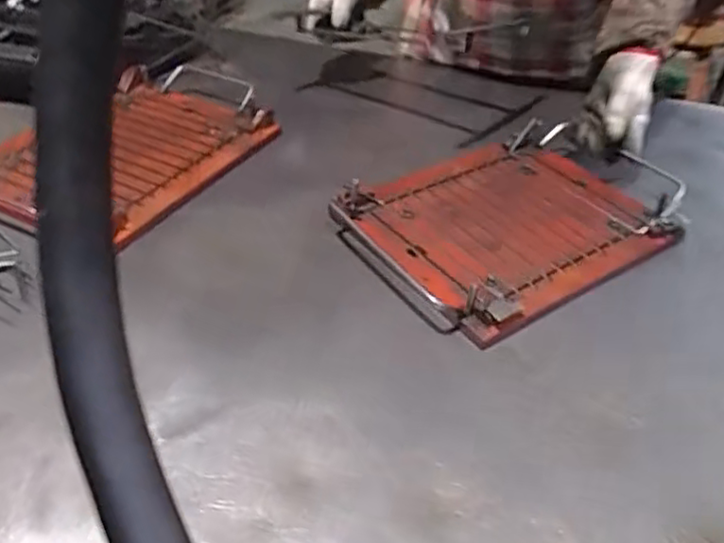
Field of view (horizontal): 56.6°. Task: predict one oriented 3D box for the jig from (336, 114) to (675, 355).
[{"bbox_3d":[0.159,-0.059,0.710,0.331,0.050,0.246,-27,49,-25],"label":"jig"}]

